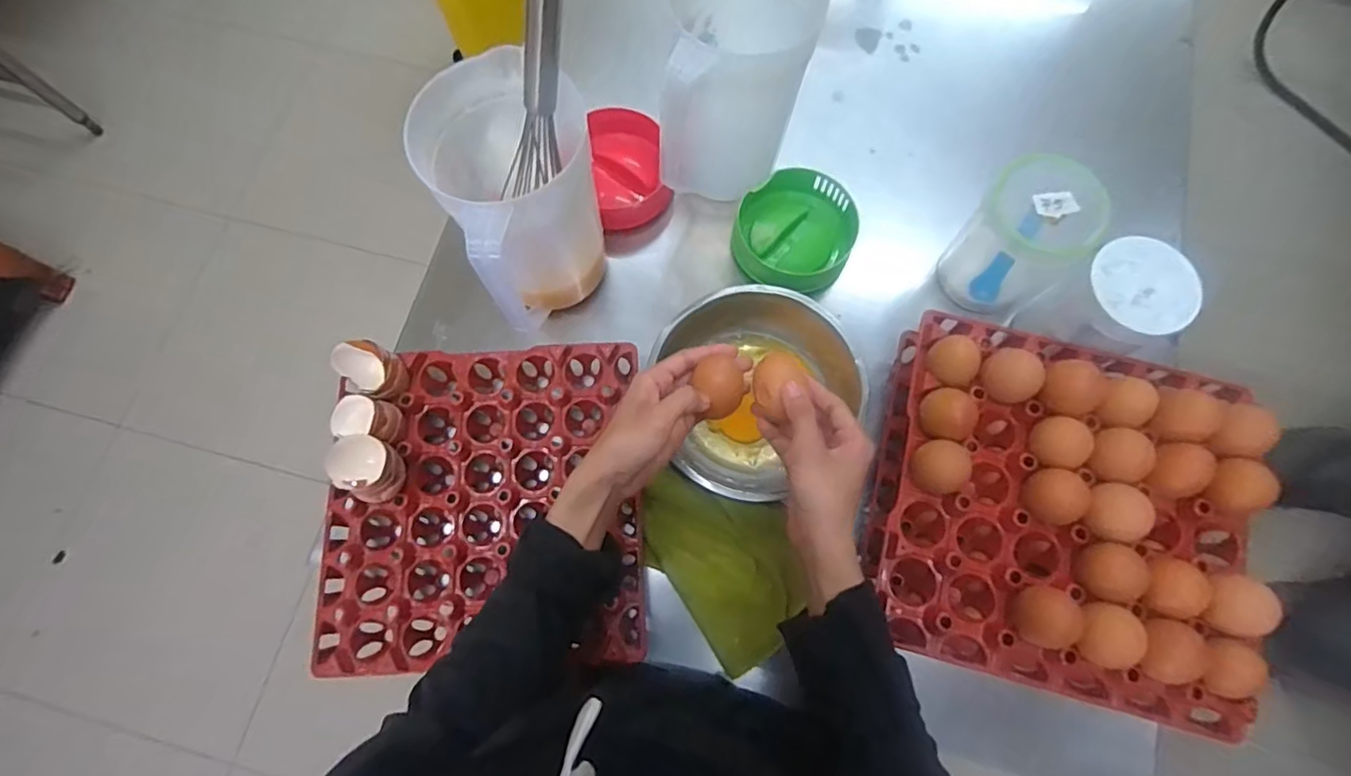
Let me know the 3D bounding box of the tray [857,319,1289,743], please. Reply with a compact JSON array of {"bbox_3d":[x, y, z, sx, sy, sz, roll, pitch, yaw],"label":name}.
[{"bbox_3d":[0.323,0.098,0.509,0.283,0.092,0.288,17,75,5],"label":"tray"}]

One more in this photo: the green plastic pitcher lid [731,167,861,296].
[{"bbox_3d":[0.129,-0.170,0.650,0.123,0.035,0.124,0,75,0],"label":"green plastic pitcher lid"}]

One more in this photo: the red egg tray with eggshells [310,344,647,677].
[{"bbox_3d":[-0.173,0.105,0.564,0.277,0.056,0.280,-3,75,0],"label":"red egg tray with eggshells"}]

